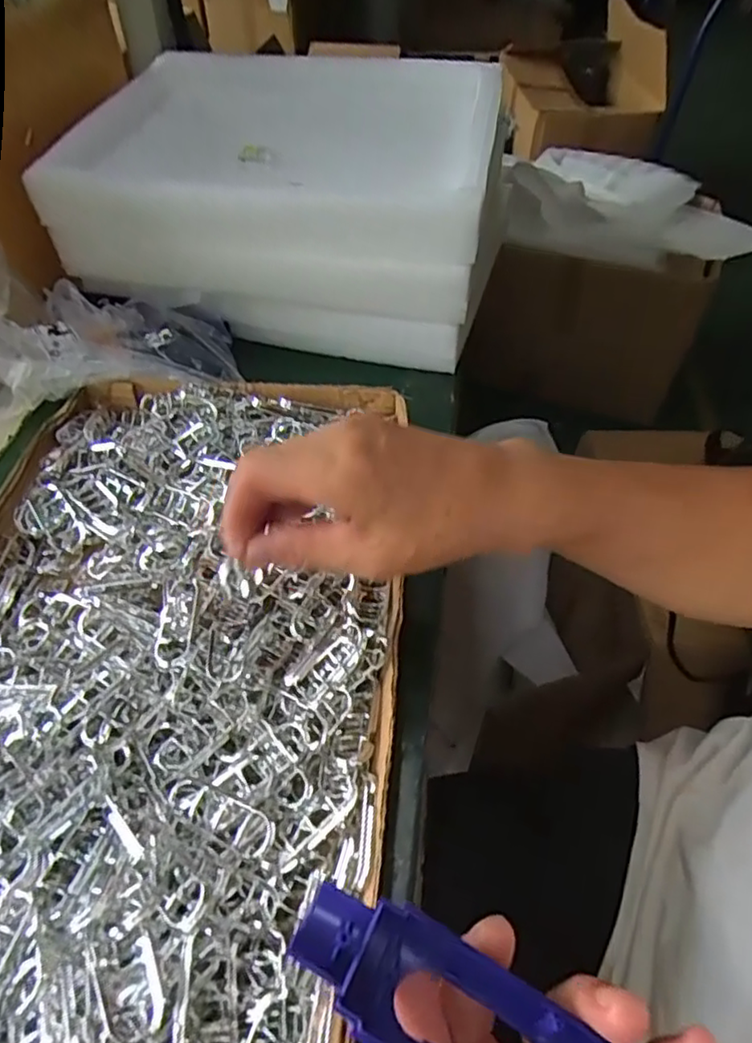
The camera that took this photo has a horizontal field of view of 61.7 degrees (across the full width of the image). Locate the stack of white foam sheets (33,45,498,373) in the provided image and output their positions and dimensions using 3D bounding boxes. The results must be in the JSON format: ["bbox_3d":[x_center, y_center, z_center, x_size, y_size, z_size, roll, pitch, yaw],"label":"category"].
[{"bbox_3d":[-0.071,-0.314,0.608,0.356,0.141,0.282,9,51,7],"label":"stack of white foam sheets"}]

